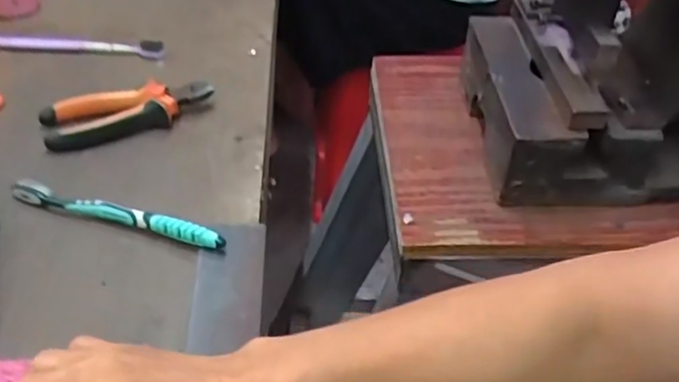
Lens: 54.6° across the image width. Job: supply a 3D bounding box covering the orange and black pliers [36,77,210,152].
[{"bbox_3d":[-0.197,-0.079,0.613,0.150,0.026,0.057,-17,48,-24],"label":"orange and black pliers"}]

